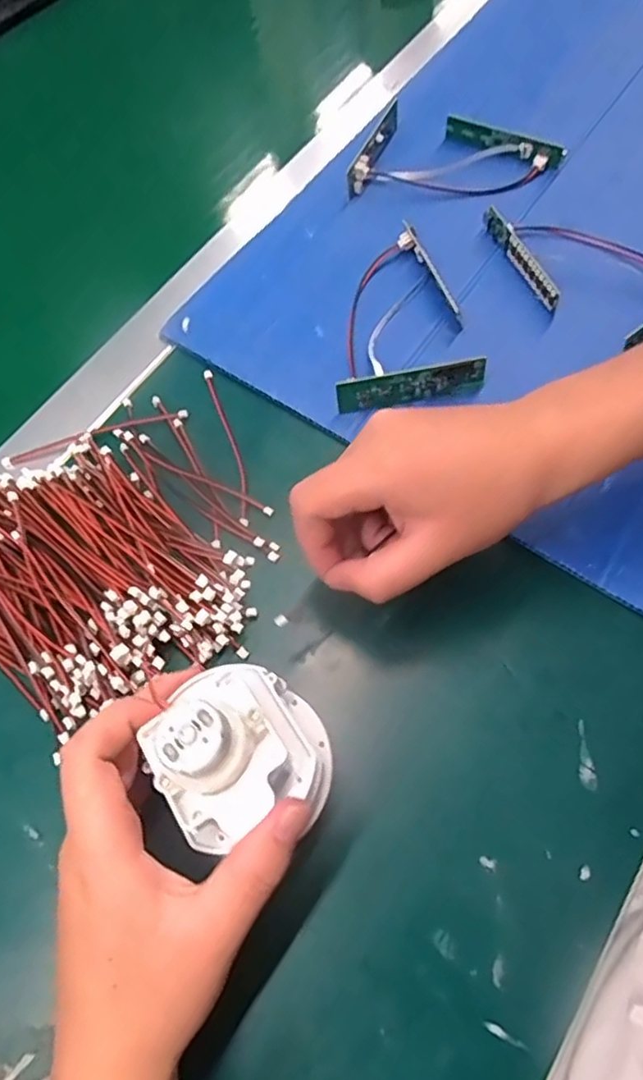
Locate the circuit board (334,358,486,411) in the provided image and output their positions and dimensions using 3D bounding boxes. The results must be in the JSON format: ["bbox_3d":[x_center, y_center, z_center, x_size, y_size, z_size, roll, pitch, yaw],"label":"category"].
[{"bbox_3d":[0.050,-0.084,0.354,0.081,0.023,0.004,-9,46,0],"label":"circuit board"}]

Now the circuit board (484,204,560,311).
[{"bbox_3d":[0.123,-0.174,0.393,0.005,0.019,0.080,-21,65,-8],"label":"circuit board"}]

